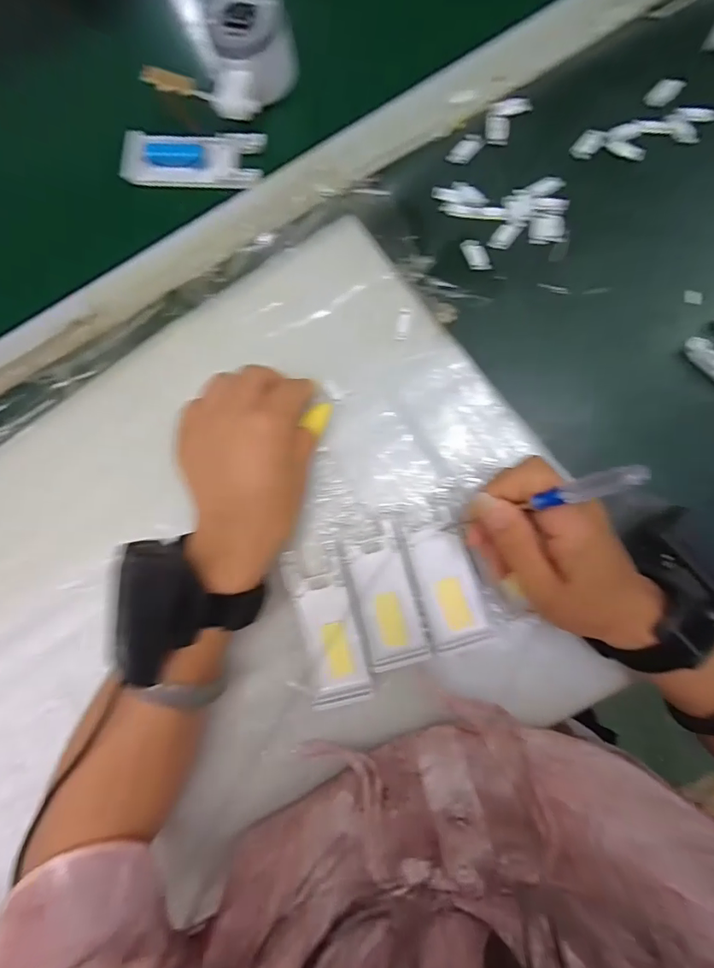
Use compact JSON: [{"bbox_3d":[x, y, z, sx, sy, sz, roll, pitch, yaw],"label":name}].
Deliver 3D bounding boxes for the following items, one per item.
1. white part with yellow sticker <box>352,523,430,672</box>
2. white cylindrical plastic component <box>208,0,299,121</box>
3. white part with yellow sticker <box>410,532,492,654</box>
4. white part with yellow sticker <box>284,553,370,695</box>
[{"bbox_3d":[0.019,0.077,0.324,0.038,0.005,0.088,-16,85,4],"label":"white part with yellow sticker"},{"bbox_3d":[-0.077,-0.318,0.354,0.053,0.053,0.080,6,84,6],"label":"white cylindrical plastic component"},{"bbox_3d":[0.063,0.071,0.326,0.039,0.007,0.076,-13,85,5],"label":"white part with yellow sticker"},{"bbox_3d":[-0.020,0.092,0.322,0.038,0.005,0.093,-14,85,4],"label":"white part with yellow sticker"}]

